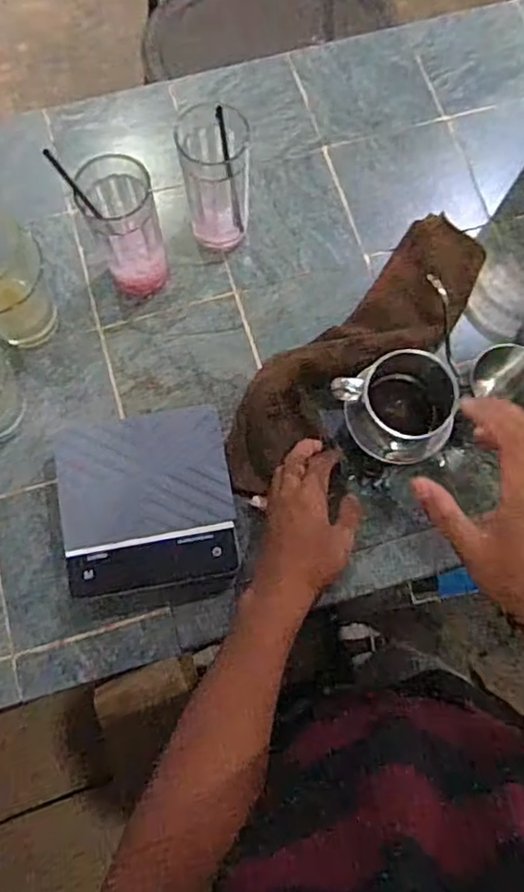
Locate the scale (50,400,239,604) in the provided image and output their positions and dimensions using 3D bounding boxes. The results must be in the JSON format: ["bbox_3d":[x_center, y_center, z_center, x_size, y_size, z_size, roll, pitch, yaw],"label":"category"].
[{"bbox_3d":[-0.107,0.052,0.594,0.156,0.032,0.157,-10,74,-3],"label":"scale"}]

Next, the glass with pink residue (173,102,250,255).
[{"bbox_3d":[-0.045,-0.258,0.622,0.063,0.142,0.067,-13,74,-4],"label":"glass with pink residue"}]

